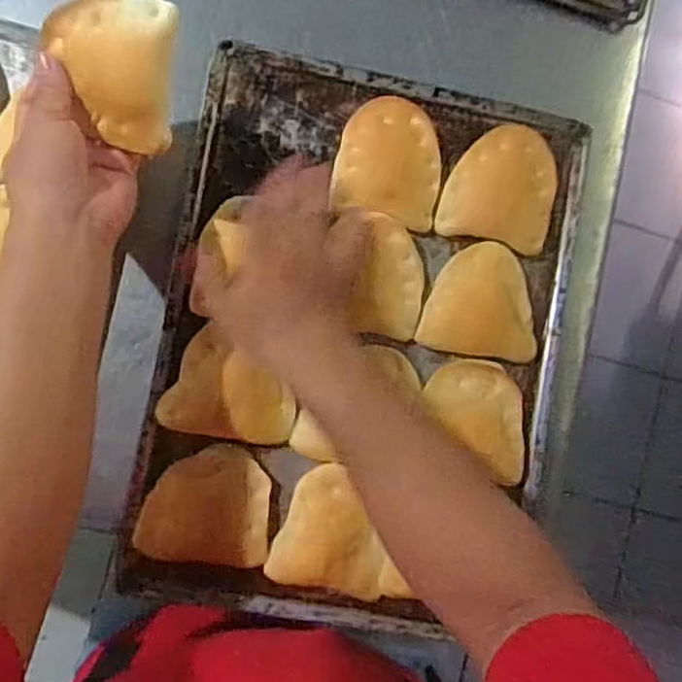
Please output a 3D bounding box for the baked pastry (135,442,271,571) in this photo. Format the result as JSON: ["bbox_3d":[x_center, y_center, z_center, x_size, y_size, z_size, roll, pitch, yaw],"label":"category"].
[{"bbox_3d":[-0.103,0.128,0.524,0.097,0.026,0.086,9,87,-9],"label":"baked pastry"}]

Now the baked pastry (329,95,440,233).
[{"bbox_3d":[0.041,-0.150,0.555,0.087,0.022,0.101,9,87,-9],"label":"baked pastry"}]

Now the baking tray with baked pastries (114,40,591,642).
[{"bbox_3d":[0.022,0.003,0.549,0.323,0.031,0.447,11,87,-9],"label":"baking tray with baked pastries"}]

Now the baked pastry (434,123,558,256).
[{"bbox_3d":[0.136,-0.130,0.570,0.093,0.028,0.097,12,87,-9],"label":"baked pastry"}]

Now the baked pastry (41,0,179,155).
[{"bbox_3d":[-0.151,-0.174,0.430,0.091,0.017,0.092,17,116,11],"label":"baked pastry"}]

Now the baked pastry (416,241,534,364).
[{"bbox_3d":[0.119,-0.034,0.558,0.095,0.021,0.094,11,87,-9],"label":"baked pastry"}]

